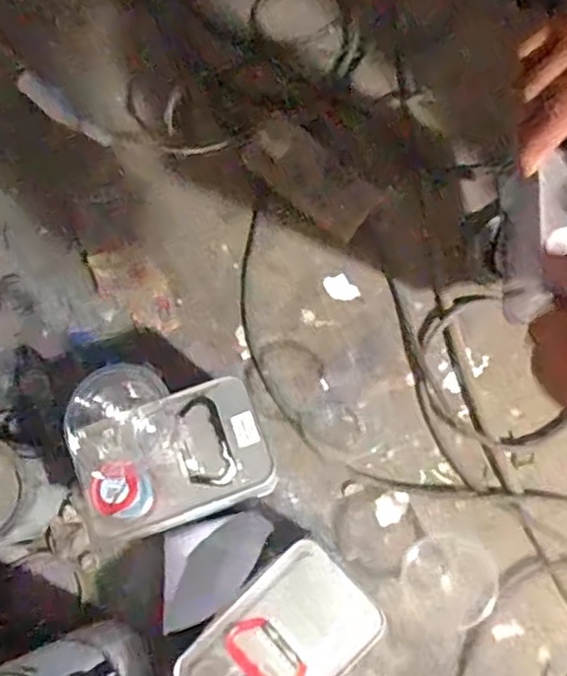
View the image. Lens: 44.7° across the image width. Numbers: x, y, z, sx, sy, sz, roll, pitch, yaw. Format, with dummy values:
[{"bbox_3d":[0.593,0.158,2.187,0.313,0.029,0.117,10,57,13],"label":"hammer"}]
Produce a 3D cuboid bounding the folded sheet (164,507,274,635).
[{"bbox_3d":[-0.071,0.242,0.736,0.126,0.040,0.094,-19,75,-4],"label":"folded sheet"}]

